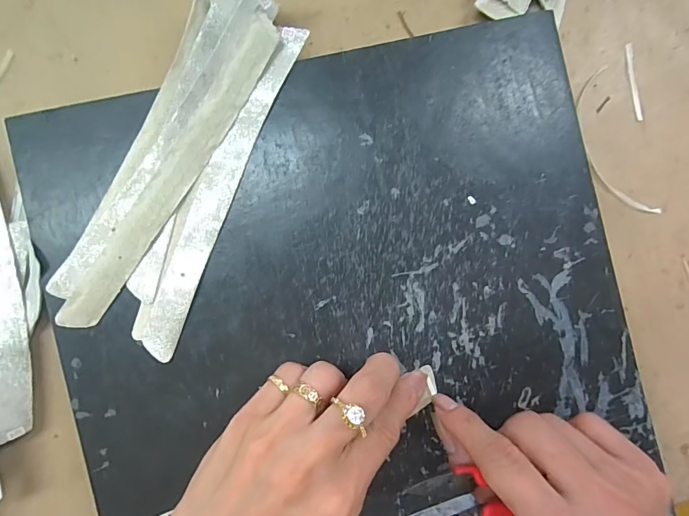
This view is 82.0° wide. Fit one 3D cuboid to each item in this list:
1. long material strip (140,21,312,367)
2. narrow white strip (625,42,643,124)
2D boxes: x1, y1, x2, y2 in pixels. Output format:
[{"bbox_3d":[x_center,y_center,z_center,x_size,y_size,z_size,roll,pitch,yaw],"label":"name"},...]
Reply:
[{"bbox_3d":[-0.069,-0.038,0.216,0.023,0.004,0.190,22,89,-2],"label":"long material strip"},{"bbox_3d":[0.181,-0.110,0.248,0.005,0.004,0.048,-9,92,5],"label":"narrow white strip"}]

